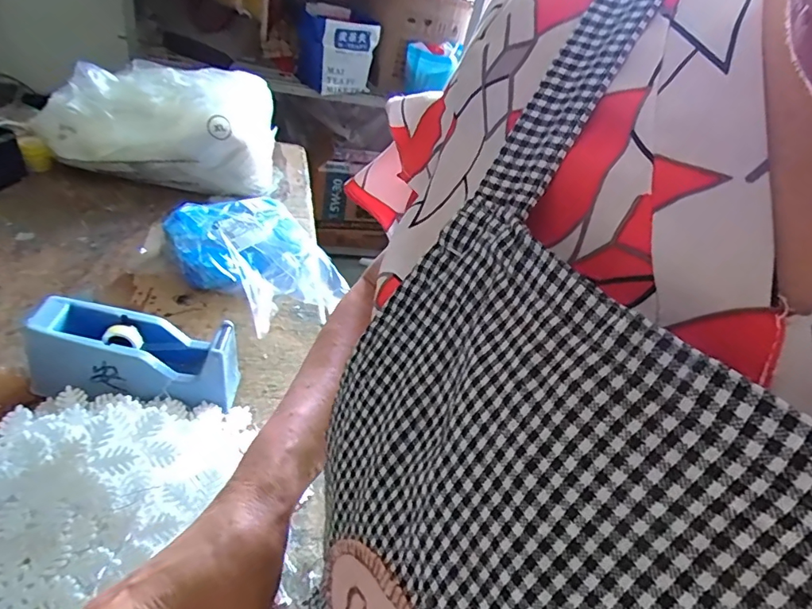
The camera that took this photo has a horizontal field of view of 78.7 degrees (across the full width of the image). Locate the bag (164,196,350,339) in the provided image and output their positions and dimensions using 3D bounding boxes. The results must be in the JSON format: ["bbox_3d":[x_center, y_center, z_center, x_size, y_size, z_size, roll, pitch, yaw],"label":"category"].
[{"bbox_3d":[-0.223,-0.069,0.733,0.199,0.079,0.281,-19,42,-31],"label":"bag"}]

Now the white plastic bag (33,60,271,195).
[{"bbox_3d":[-0.445,-0.335,0.927,0.365,0.182,0.227,-1,35,-10],"label":"white plastic bag"}]

